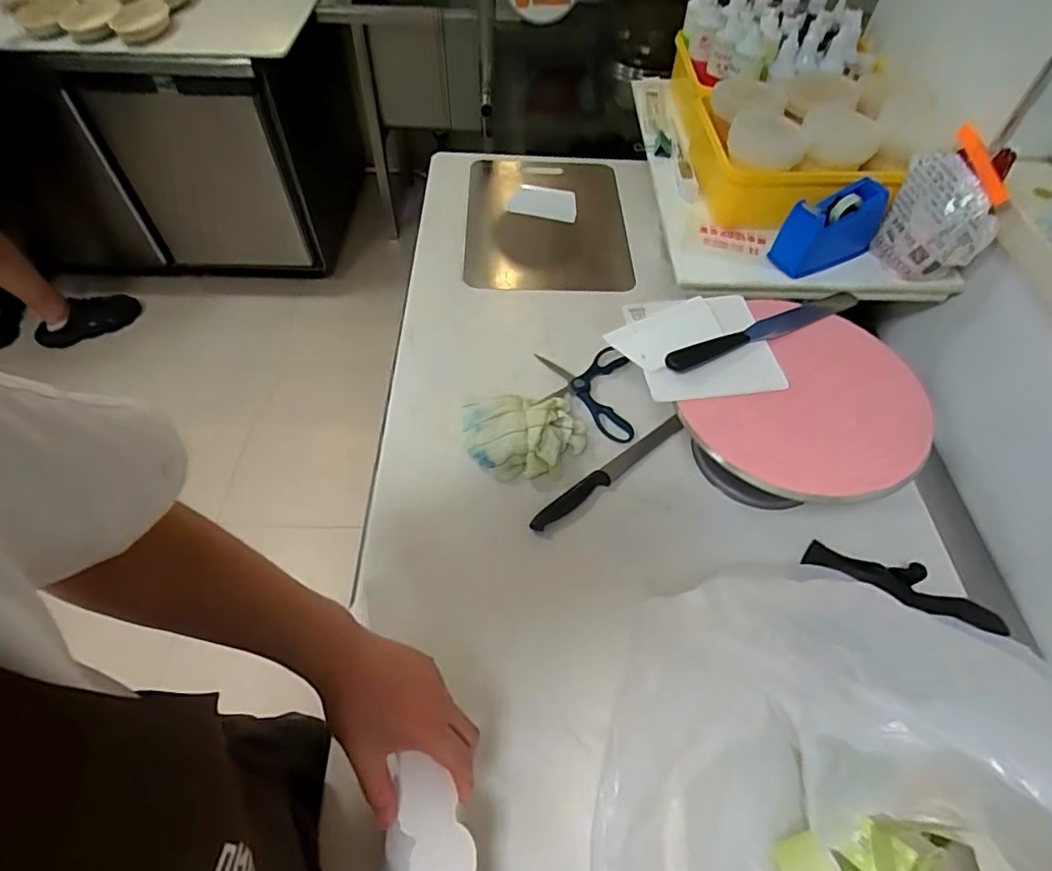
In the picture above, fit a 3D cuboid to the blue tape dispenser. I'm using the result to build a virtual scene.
[{"bbox_3d":[0.404,-0.273,0.753,0.135,0.091,0.055,-20,59,-16],"label":"blue tape dispenser"}]

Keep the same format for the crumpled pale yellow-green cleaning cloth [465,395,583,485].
[{"bbox_3d":[-0.002,-0.001,0.765,0.165,0.044,0.123,2,55,-1],"label":"crumpled pale yellow-green cleaning cloth"}]

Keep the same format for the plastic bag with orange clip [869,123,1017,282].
[{"bbox_3d":[0.536,-0.287,0.730,0.124,0.135,0.100,35,61,20],"label":"plastic bag with orange clip"}]

